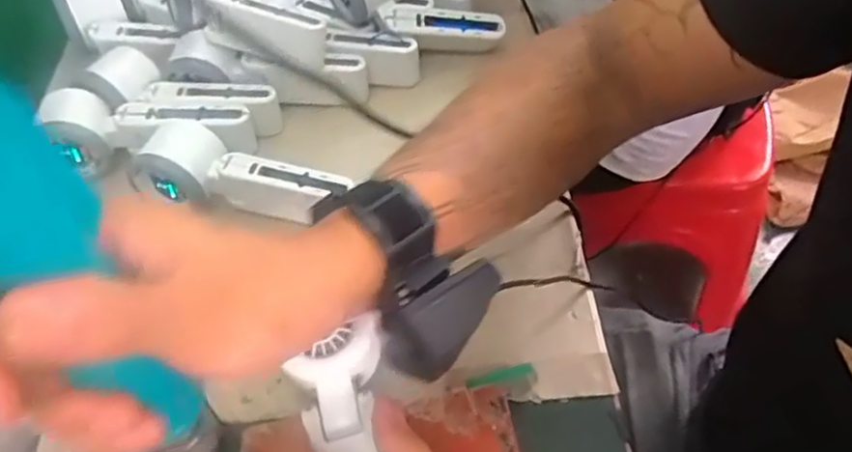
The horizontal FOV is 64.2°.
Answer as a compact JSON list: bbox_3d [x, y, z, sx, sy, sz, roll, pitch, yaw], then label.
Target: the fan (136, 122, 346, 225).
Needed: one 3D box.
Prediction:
[{"bbox_3d":[-0.137,-0.040,0.505,0.166,0.046,0.064,13,54,14],"label":"fan"}]

